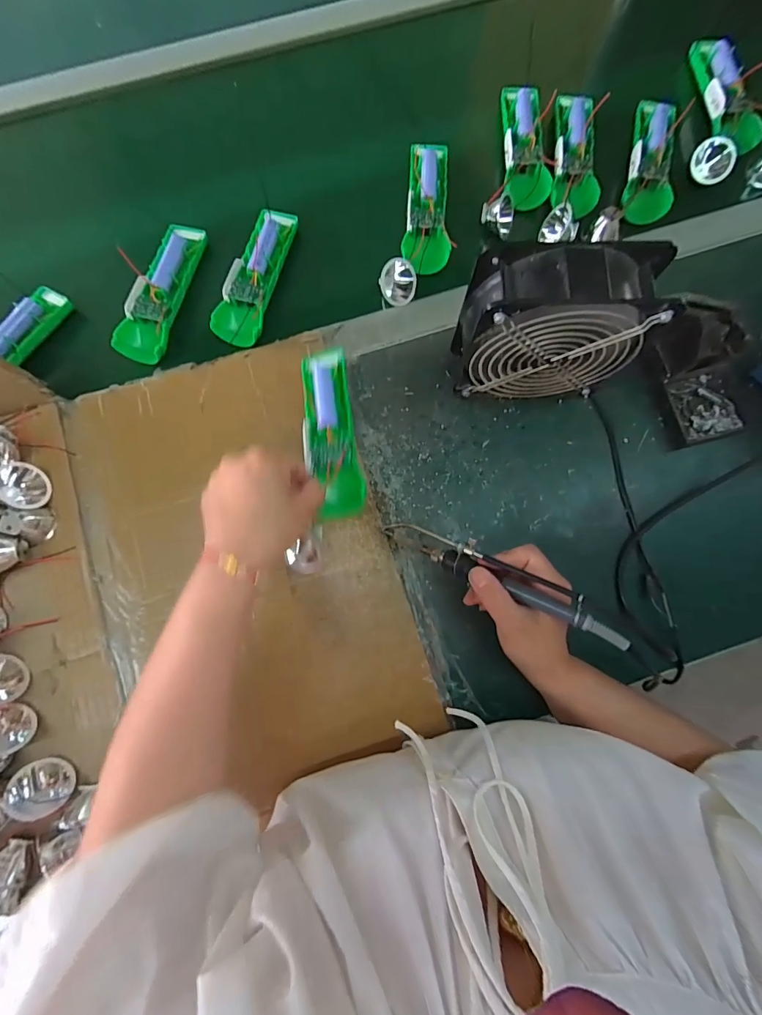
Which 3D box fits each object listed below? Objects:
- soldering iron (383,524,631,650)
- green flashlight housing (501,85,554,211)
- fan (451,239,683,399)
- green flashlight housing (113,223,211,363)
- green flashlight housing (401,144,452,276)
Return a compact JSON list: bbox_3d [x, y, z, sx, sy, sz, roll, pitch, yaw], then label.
[{"bbox_3d":[0.090,0.054,0.338,0.205,0.015,0.023,25,79,26],"label":"soldering iron"},{"bbox_3d":[0.157,-0.395,0.458,0.044,0.031,0.141,0,79,-1],"label":"green flashlight housing"},{"bbox_3d":[0.138,-0.151,0.370,0.147,0.153,0.060,2,79,0],"label":"fan"},{"bbox_3d":[-0.230,-0.226,0.437,0.049,0.031,0.151,17,79,3],"label":"green flashlight housing"},{"bbox_3d":[0.049,-0.322,0.453,0.049,0.023,0.144,0,79,-1],"label":"green flashlight housing"}]

